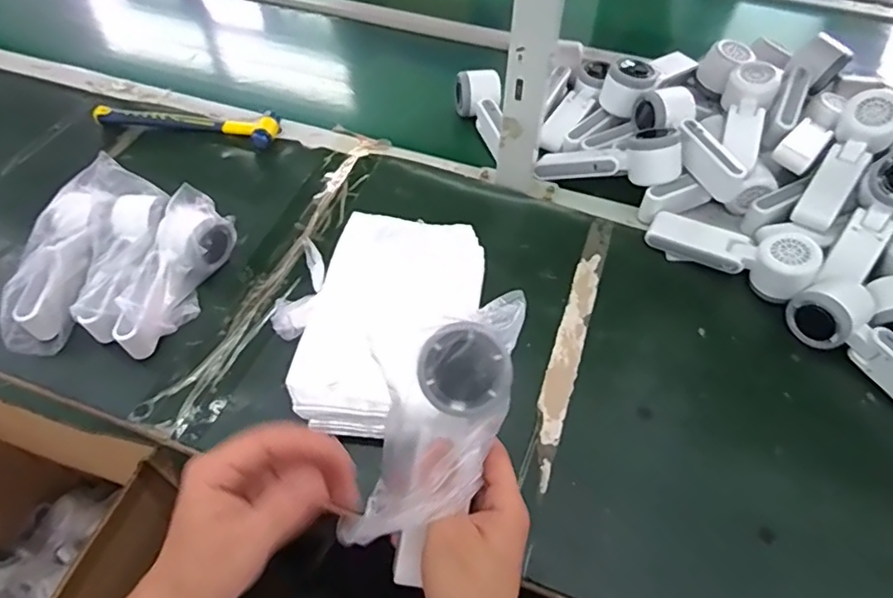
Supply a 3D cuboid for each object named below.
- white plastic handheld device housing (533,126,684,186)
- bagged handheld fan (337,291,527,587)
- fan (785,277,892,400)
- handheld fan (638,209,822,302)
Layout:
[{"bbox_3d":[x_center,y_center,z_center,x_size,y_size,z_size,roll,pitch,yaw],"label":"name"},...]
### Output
[{"bbox_3d":[0.190,-0.168,0.666,0.164,0.045,0.067,0,51,29],"label":"white plastic handheld device housing"},{"bbox_3d":[-0.003,0.081,0.346,0.061,0.039,0.181,26,90,17],"label":"bagged handheld fan"},{"bbox_3d":[0.412,0.047,0.531,0.068,0.050,0.167,-34,62,-22],"label":"fan"},{"bbox_3d":[0.303,-0.058,0.602,0.162,0.060,0.060,33,61,21],"label":"handheld fan"}]

